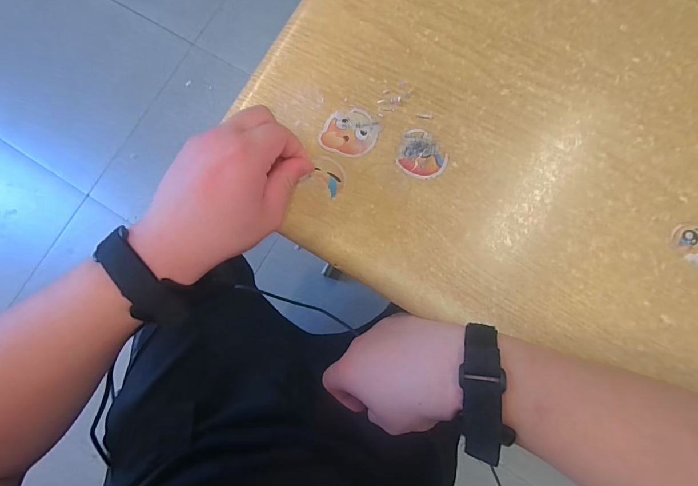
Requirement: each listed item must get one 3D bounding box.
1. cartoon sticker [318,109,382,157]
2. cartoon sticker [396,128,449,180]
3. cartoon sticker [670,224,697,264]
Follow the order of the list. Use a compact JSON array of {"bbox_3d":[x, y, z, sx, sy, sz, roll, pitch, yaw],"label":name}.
[{"bbox_3d":[0.001,-0.096,0.301,0.046,0.004,0.042,21,84,7],"label":"cartoon sticker"},{"bbox_3d":[0.060,-0.073,0.294,0.035,0.004,0.042,-44,81,-3],"label":"cartoon sticker"},{"bbox_3d":[0.271,0.000,0.270,0.040,0.004,0.029,1,82,4],"label":"cartoon sticker"}]

